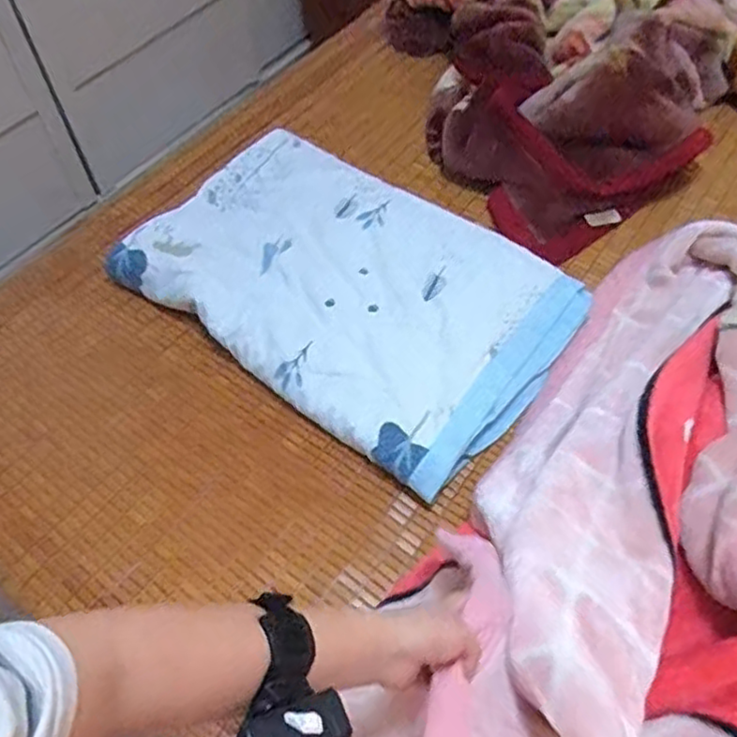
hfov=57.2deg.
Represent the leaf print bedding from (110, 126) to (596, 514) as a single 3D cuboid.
[{"bbox_3d":[-0.039,-0.141,1.131,0.707,0.078,0.456,32,60,24],"label":"leaf print bedding"}]

